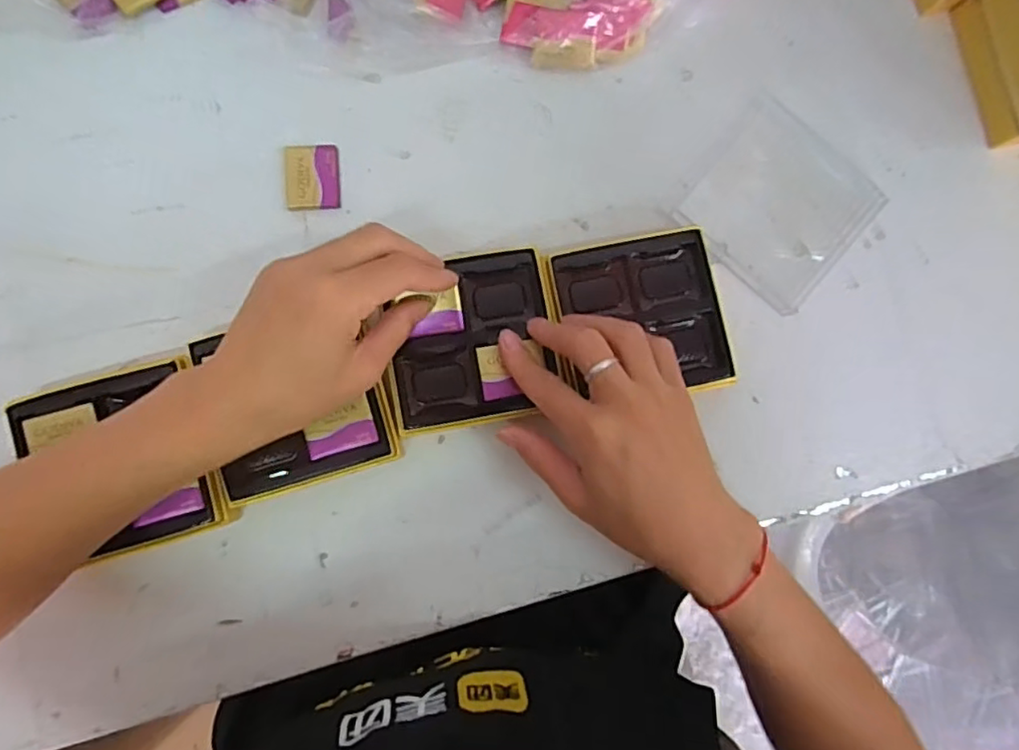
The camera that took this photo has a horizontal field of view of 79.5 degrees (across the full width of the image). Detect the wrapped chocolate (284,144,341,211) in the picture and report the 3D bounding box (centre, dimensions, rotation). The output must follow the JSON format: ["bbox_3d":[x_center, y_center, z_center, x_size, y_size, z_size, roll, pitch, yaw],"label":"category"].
[{"bbox_3d":[-0.121,-0.122,0.375,0.032,0.007,0.040,-1,86,-3],"label":"wrapped chocolate"}]

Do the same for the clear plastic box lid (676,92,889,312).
[{"bbox_3d":[0.172,-0.110,0.389,0.101,0.011,0.107,41,85,0],"label":"clear plastic box lid"}]

